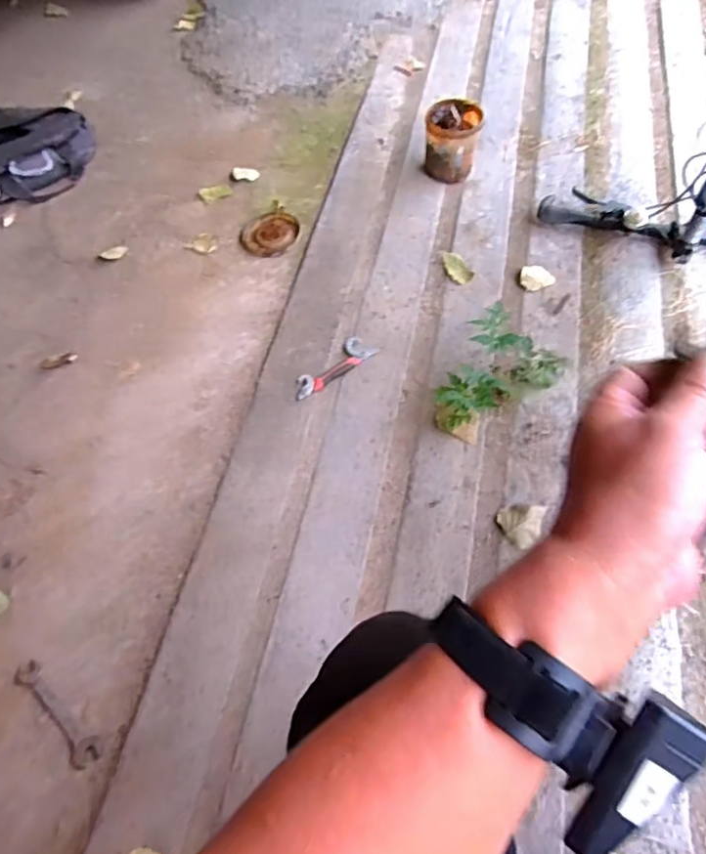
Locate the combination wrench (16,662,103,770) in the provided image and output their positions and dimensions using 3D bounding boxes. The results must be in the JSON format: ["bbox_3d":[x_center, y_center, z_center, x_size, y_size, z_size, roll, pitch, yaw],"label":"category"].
[{"bbox_3d":[-0.426,0.407,0.804,0.179,0.006,0.041,38,69,18],"label":"combination wrench"}]

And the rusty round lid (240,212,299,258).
[{"bbox_3d":[-0.189,-0.441,1.275,0.127,0.016,0.133,0,62,0],"label":"rusty round lid"}]

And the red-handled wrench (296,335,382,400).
[{"bbox_3d":[-0.040,-0.112,1.054,0.178,0.010,0.060,-40,69,-19],"label":"red-handled wrench"}]

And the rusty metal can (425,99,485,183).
[{"bbox_3d":[0.226,-0.652,1.295,0.127,0.141,0.109,5,62,3],"label":"rusty metal can"}]

